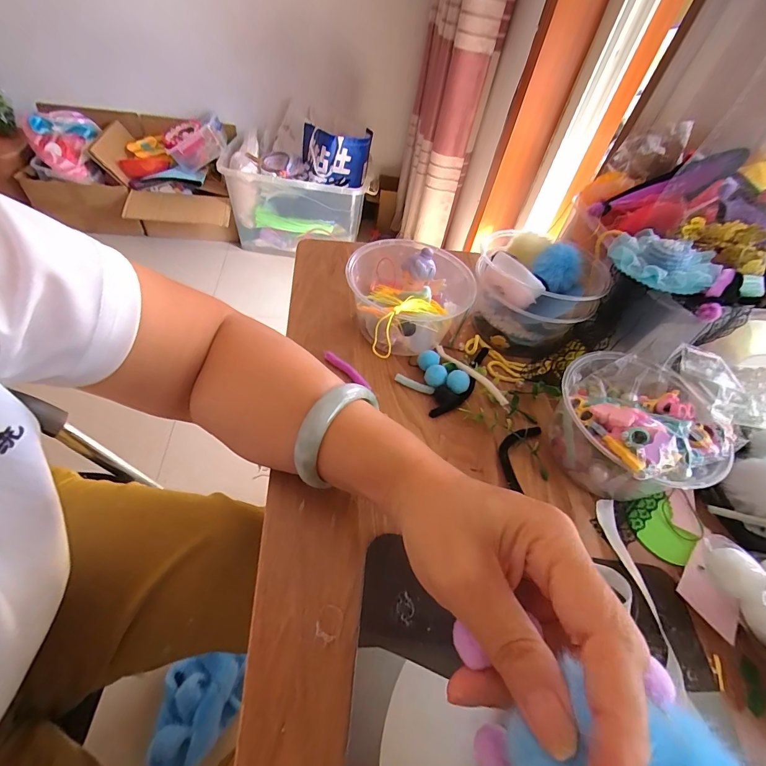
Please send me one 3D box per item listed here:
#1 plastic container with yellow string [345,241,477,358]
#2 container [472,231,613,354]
[{"bbox_3d":[0.024,-0.088,0.352,0.106,0.067,0.105,5,50,-6],"label":"plastic container with yellow string"},{"bbox_3d":[0.140,-0.090,0.354,0.114,0.073,0.097,31,53,18],"label":"container"}]

